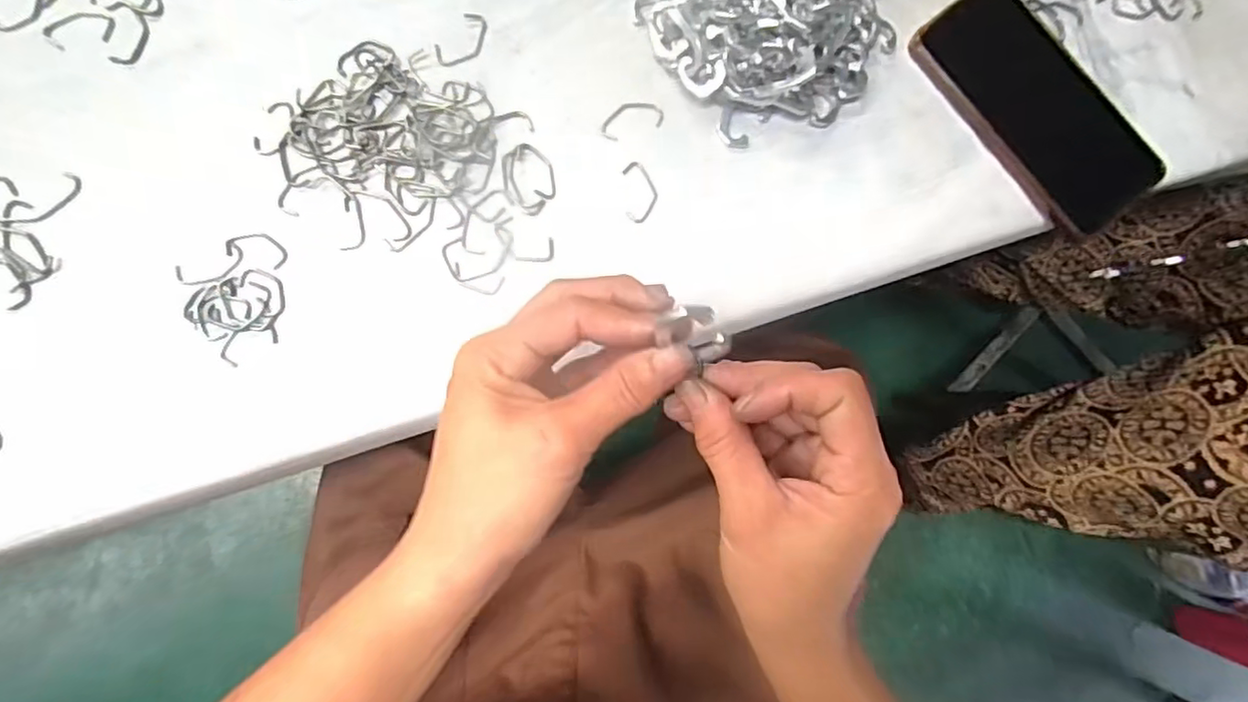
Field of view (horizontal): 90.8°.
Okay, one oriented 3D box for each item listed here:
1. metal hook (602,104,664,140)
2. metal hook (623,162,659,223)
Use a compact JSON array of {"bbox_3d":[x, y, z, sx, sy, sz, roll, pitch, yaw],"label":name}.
[{"bbox_3d":[0.005,-0.137,0.361,0.037,0.004,0.019,-19,89,-8],"label":"metal hook"},{"bbox_3d":[0.010,-0.093,0.358,0.019,0.004,0.036,-3,87,-7],"label":"metal hook"}]

